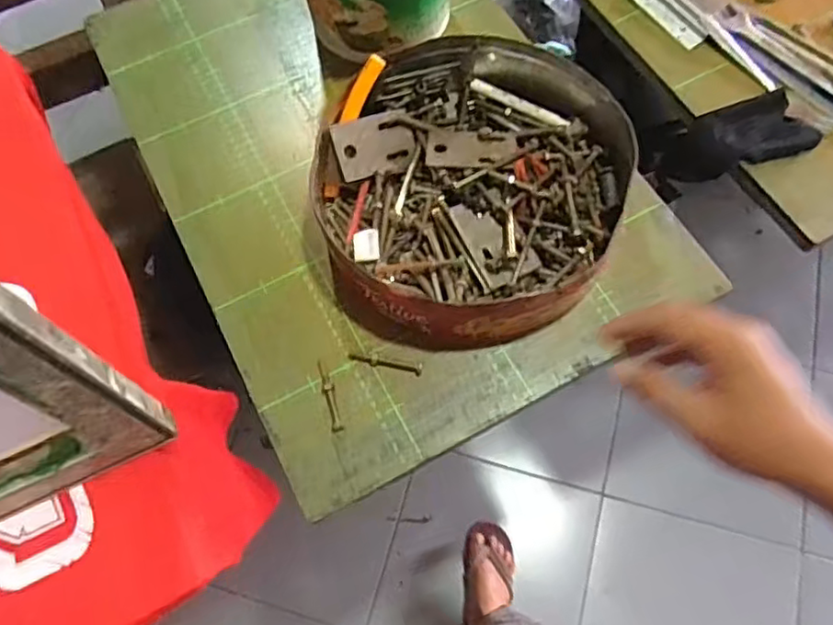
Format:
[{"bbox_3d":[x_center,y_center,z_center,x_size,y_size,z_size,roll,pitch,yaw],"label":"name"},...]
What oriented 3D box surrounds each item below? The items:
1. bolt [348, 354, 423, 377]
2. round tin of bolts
[{"bbox_3d":[-0.026,0.041,0.537,0.061,0.011,0.011,11,68,7],"label":"bolt"},{"bbox_3d":[0.046,-0.113,0.566,0.267,0.066,0.276,-1,67,2],"label":"round tin of bolts"}]

